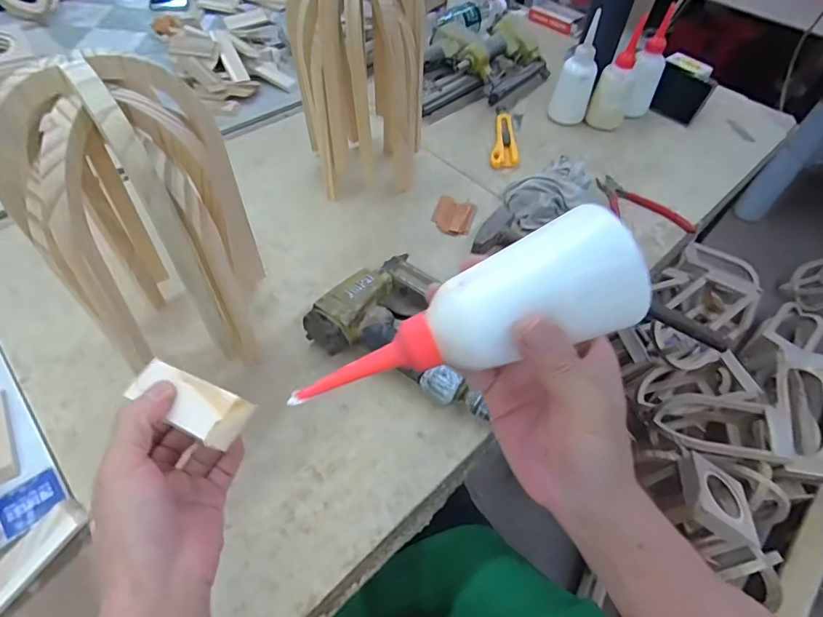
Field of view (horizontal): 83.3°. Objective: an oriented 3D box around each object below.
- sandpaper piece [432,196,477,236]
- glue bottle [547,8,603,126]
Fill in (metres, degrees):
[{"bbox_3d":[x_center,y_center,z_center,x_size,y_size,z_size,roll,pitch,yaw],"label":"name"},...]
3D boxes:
[{"bbox_3d":[0.058,-0.130,0.647,0.055,0.006,0.069,16,53,8],"label":"sandpaper piece"},{"bbox_3d":[0.275,-0.381,0.751,0.048,0.155,0.056,-20,57,-19],"label":"glue bottle"}]

